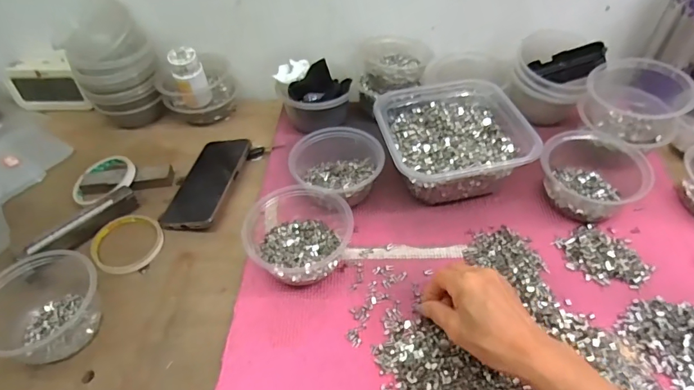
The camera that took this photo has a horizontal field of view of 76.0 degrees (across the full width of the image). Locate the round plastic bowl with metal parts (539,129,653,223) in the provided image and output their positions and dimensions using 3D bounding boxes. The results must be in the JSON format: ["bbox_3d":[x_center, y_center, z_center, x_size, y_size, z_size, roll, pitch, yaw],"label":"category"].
[{"bbox_3d":[0.296,-0.027,0.534,0.115,0.064,0.110,-2,49,3],"label":"round plastic bowl with metal parts"}]

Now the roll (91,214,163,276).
[{"bbox_3d":[-0.271,0.057,0.547,0.091,0.008,0.082,35,60,30],"label":"roll"}]

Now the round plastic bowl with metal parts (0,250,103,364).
[{"bbox_3d":[-0.317,0.112,0.456,0.107,0.072,0.110,-2,49,3],"label":"round plastic bowl with metal parts"}]

